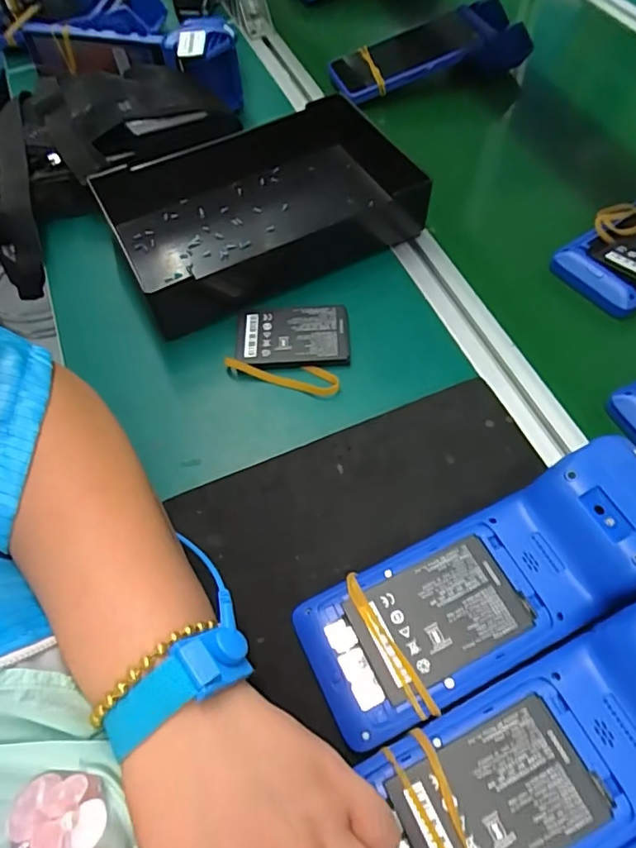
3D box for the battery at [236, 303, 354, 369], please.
[{"bbox_3d":[-0.020,-0.070,0.438,0.088,0.011,0.056,-3,59,1],"label":"battery"}]

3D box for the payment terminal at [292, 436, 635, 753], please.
[{"bbox_3d":[0.098,0.088,0.306,0.219,0.054,0.077,-23,61,-11],"label":"payment terminal"}]

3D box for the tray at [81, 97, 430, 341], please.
[{"bbox_3d":[-0.043,-0.196,0.491,0.268,0.052,0.159,-25,61,-12],"label":"tray"}]

